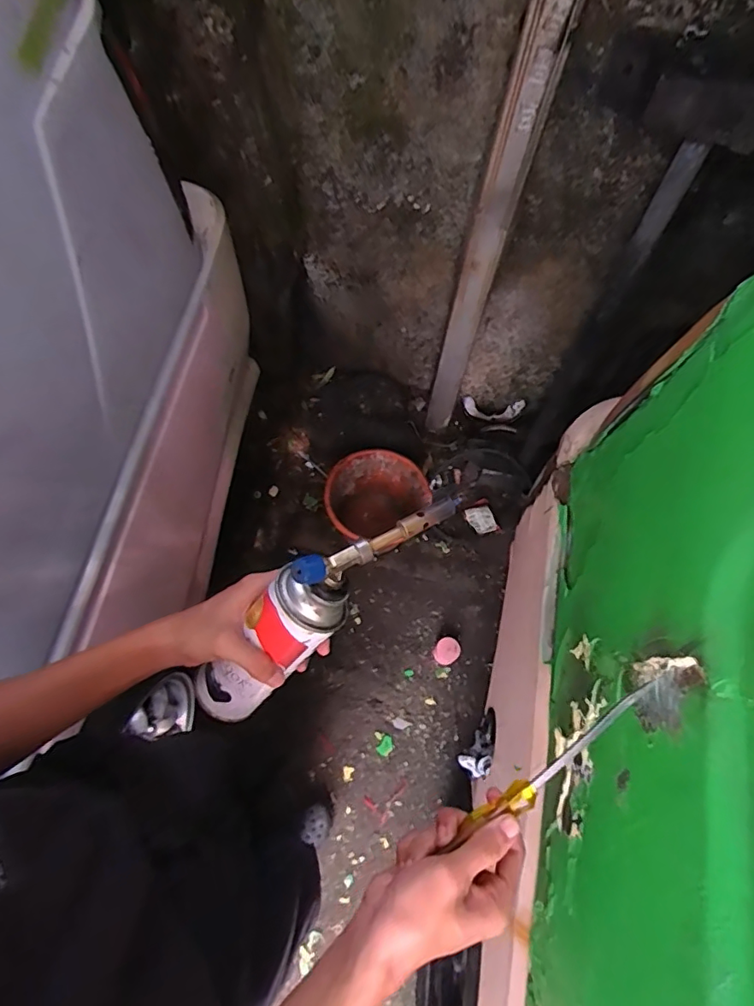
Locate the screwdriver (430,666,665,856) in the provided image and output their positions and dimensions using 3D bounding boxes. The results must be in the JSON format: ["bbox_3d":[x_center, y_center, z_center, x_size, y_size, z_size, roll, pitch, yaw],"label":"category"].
[{"bbox_3d":[0.141,0.192,0.395,0.193,0.020,0.018,-35,71,-5],"label":"screwdriver"}]

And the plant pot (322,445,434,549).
[{"bbox_3d":[0.000,0.006,1.499,0.278,0.206,0.278,1,65,-2],"label":"plant pot"}]

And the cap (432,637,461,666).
[{"bbox_3d":[0.188,0.399,1.430,0.066,0.034,0.073,35,68,13],"label":"cap"}]

